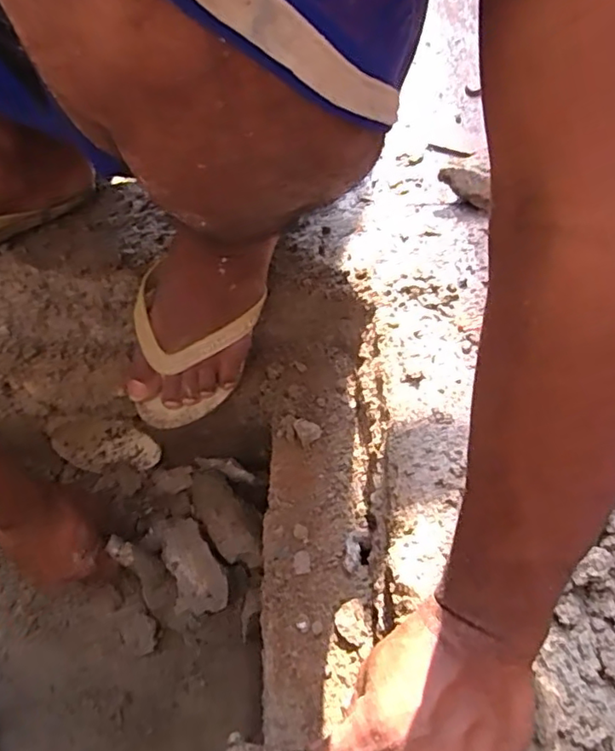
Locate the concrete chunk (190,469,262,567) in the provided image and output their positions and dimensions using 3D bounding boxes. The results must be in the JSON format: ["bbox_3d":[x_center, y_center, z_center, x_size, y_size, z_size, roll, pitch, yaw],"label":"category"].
[{"bbox_3d":[-0.085,0.145,0.602,0.048,0.038,0.122,-28,59,-21],"label":"concrete chunk"}]

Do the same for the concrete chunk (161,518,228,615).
[{"bbox_3d":[-0.116,0.193,0.588,0.051,0.063,0.101,-17,55,-14],"label":"concrete chunk"}]

